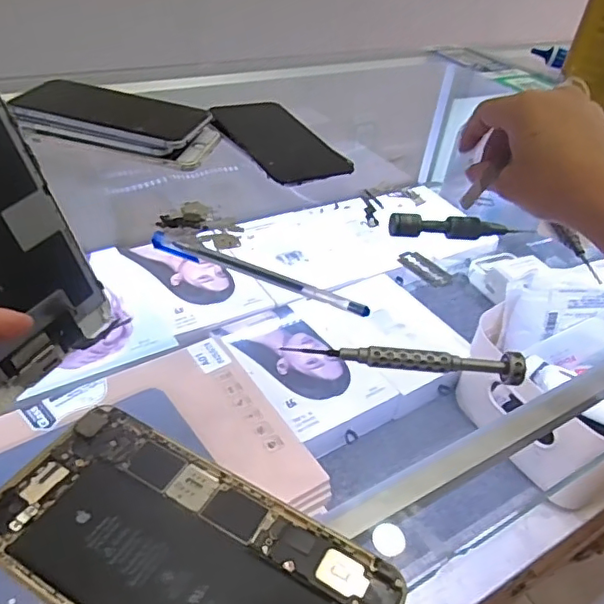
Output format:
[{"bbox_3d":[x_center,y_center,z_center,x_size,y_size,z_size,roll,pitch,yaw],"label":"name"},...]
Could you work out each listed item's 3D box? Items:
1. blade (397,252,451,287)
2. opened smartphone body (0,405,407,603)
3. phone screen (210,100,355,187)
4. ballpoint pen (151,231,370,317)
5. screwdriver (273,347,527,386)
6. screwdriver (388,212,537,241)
[{"bbox_3d":[0.086,-0.023,0.395,0.017,0.005,0.038,-37,59,-23],"label":"blade"},{"bbox_3d":[-0.043,0.098,0.218,0.155,0.006,0.075,24,41,19],"label":"opened smartphone body"},{"bbox_3d":[-0.023,-0.146,0.511,0.078,0.011,0.148,-17,45,-27],"label":"phone screen"},{"bbox_3d":[-0.029,-0.019,0.361,0.149,0.008,0.011,18,40,13],"label":"ballpoint pen"},{"bbox_3d":[0.056,0.031,0.304,0.123,0.013,0.014,6,39,-2],"label":"screwdriver"},{"bbox_3d":[0.118,-0.055,0.420,0.109,0.016,0.012,2,39,-6],"label":"screwdriver"}]

